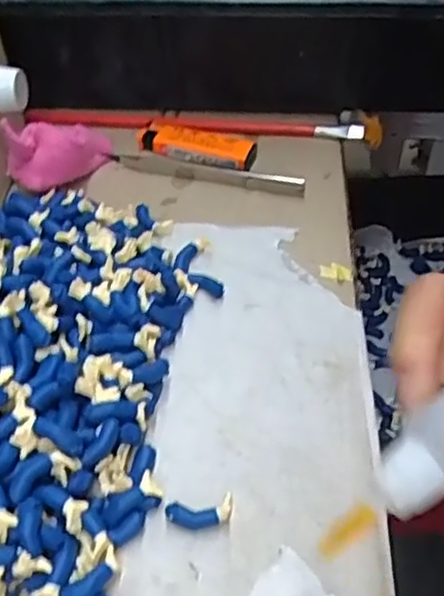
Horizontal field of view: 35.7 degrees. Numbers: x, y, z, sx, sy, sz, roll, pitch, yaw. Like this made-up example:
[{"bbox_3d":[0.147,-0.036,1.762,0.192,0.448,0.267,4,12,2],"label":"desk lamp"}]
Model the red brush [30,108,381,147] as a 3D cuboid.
[{"bbox_3d":[-0.015,-0.122,0.484,0.250,0.014,0.022,5,48,7],"label":"red brush"}]

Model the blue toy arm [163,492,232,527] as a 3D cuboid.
[{"bbox_3d":[-0.010,0.093,0.298,0.029,0.006,0.012,-5,48,-3],"label":"blue toy arm"}]

